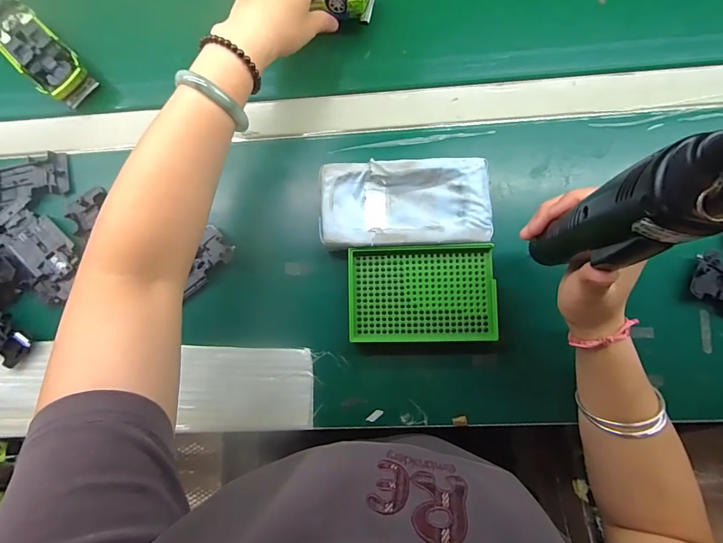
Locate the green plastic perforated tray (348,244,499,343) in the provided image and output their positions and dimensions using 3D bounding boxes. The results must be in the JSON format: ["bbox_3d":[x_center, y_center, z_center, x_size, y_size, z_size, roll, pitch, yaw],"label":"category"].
[{"bbox_3d":[0.058,0.022,0.367,0.136,0.020,0.090,-1,85,4],"label":"green plastic perforated tray"}]

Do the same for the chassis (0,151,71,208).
[{"bbox_3d":[-0.382,-0.095,0.415,0.126,0.013,0.047,-15,84,2],"label":"chassis"}]

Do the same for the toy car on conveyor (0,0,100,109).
[{"bbox_3d":[-0.358,-0.244,0.415,0.137,0.031,0.052,43,89,6],"label":"toy car on conveyor"}]

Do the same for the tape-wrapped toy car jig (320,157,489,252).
[{"bbox_3d":[0.041,-0.065,0.367,0.158,0.022,0.080,-3,84,4],"label":"tape-wrapped toy car jig"}]

